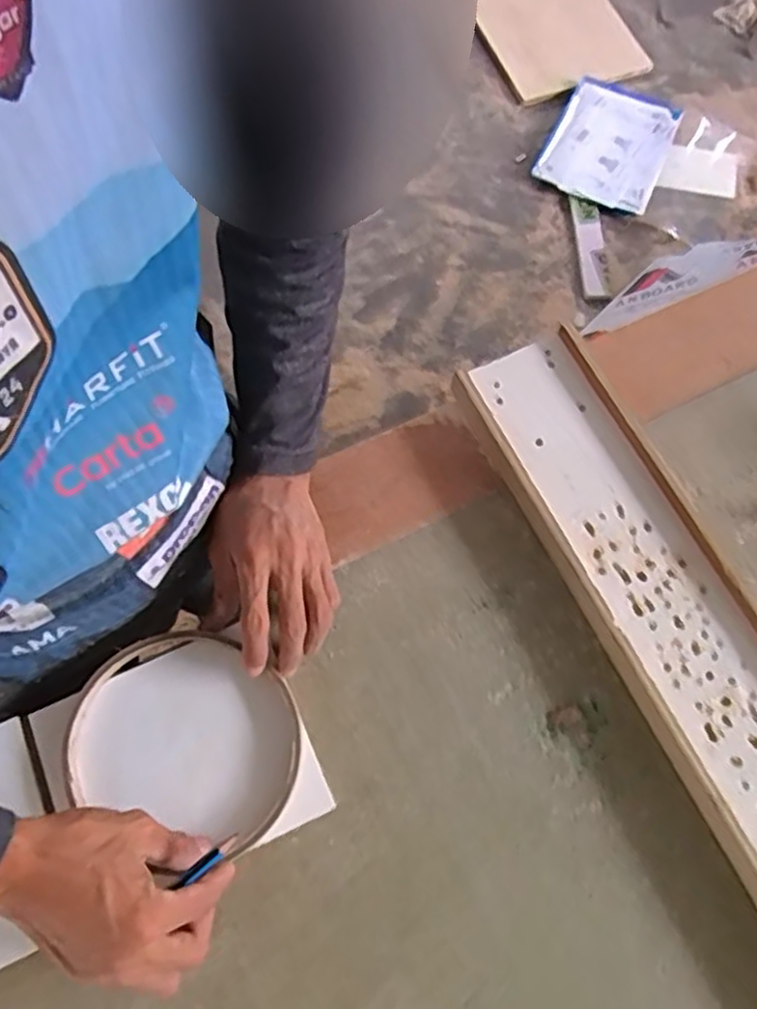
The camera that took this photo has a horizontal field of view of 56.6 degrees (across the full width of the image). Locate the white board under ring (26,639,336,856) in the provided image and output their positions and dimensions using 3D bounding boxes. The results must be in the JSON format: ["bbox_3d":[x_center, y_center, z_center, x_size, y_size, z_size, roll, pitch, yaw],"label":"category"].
[{"bbox_3d":[-0.142,0.182,0.501,0.173,0.011,0.146,-23,74,-10],"label":"white board under ring"}]

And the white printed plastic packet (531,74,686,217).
[{"bbox_3d":[0.559,-0.881,1.702,0.279,0.060,0.329,24,72,9],"label":"white printed plastic packet"}]

